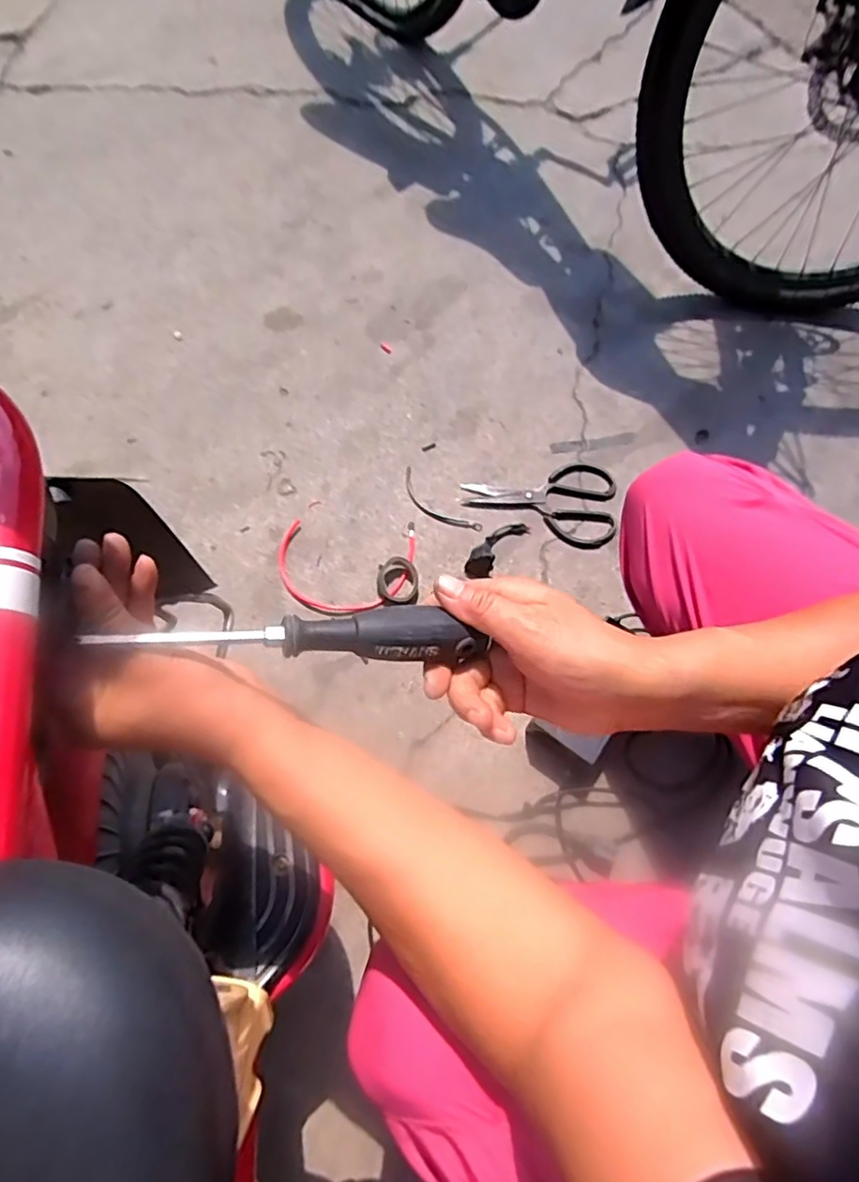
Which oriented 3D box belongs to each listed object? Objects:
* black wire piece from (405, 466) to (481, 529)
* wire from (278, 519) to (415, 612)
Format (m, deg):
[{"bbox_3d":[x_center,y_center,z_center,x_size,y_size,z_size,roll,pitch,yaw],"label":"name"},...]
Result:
[{"bbox_3d":[0.010,-0.121,0.863,0.140,0.005,0.042,39,73,14],"label":"black wire piece"},{"bbox_3d":[-0.116,-0.033,0.820,0.184,0.010,0.129,5,68,2],"label":"wire"}]

